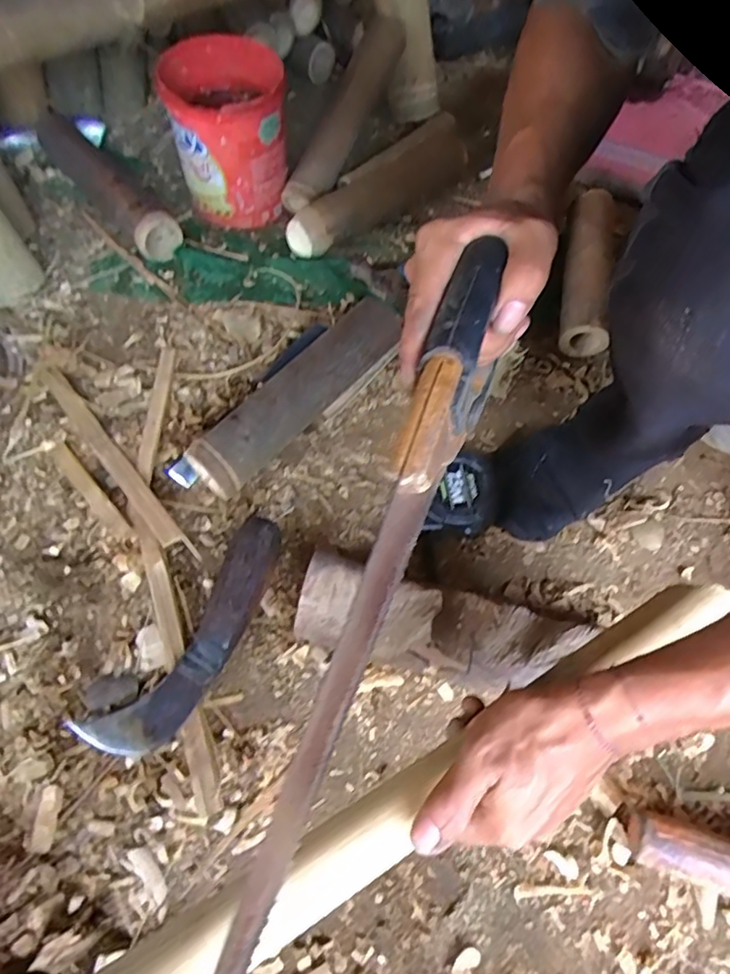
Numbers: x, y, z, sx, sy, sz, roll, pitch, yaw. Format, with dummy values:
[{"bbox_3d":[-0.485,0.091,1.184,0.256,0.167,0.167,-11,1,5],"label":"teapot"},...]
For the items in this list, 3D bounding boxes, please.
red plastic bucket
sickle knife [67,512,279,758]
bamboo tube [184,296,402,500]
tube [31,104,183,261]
[{"bbox_3d":[-0.168,-0.437,0.700,0.135,0.150,0.158,-9,62,-7],"label":"red plastic bucket"},{"bbox_3d":[-0.141,0.124,0.472,0.073,0.039,0.225,33,64,15],"label":"sickle knife"},{"bbox_3d":[-0.063,-0.095,0.579,0.060,0.065,0.263,38,66,17],"label":"bamboo tube"},{"bbox_3d":[-0.332,-0.392,0.714,0.065,0.068,0.306,-34,68,-19],"label":"tube"}]

